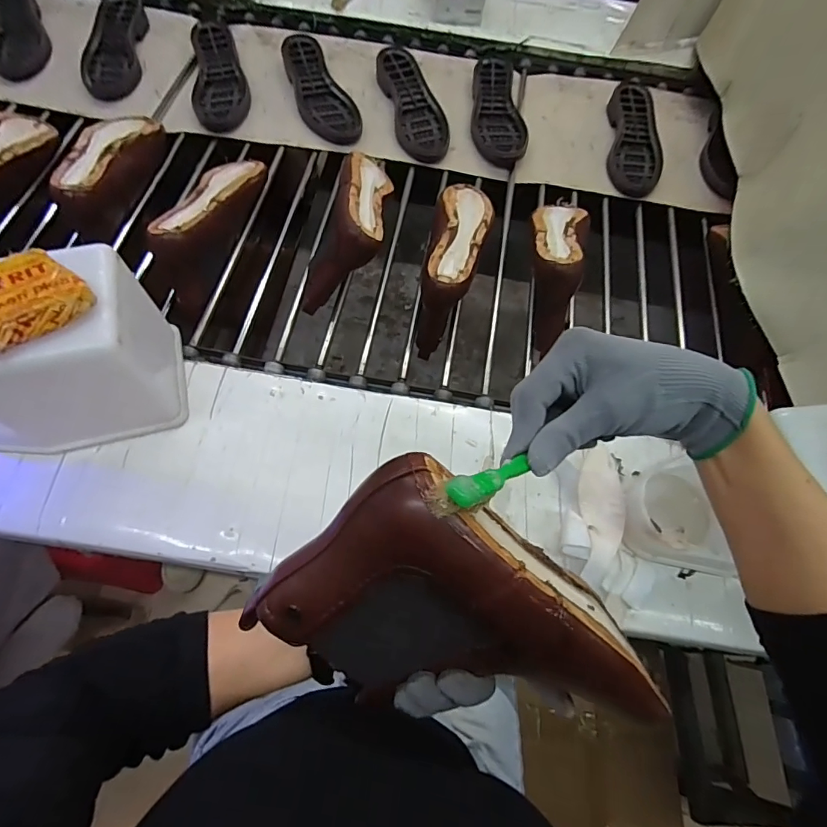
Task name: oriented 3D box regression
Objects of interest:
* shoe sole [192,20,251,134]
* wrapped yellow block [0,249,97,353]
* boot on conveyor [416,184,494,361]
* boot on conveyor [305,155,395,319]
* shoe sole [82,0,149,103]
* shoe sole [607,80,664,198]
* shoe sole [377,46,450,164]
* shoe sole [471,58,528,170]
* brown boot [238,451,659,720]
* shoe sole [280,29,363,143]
[{"bbox_3d":[-0.363,-0.632,0.855,0.095,0.022,0.280,-11,69,-8],"label":"shoe sole"},{"bbox_3d":[-0.338,-0.103,0.393,0.089,0.016,0.088,-39,75,-19],"label":"wrapped yellow block"},{"bbox_3d":[0.065,-0.239,0.700,0.080,0.135,0.280,12,68,2],"label":"boot on conveyor"},{"bbox_3d":[-0.093,-0.279,0.676,0.107,0.123,0.255,6,68,-1],"label":"boot on conveyor"},{"bbox_3d":[-0.570,-0.712,0.873,0.096,0.029,0.294,-5,68,-5],"label":"shoe sole"},{"bbox_3d":[0.419,-0.524,0.865,0.098,0.021,0.288,11,68,1],"label":"shoe sole"},{"bbox_3d":[-0.001,-0.579,0.853,0.090,0.028,0.274,-13,69,-8],"label":"shoe sole"},{"bbox_3d":[0.156,-0.571,0.860,0.092,0.023,0.254,0,68,-3],"label":"shoe sole"},{"bbox_3d":[0.035,0.121,0.288,0.214,0.088,0.131,42,106,-6],"label":"brown boot"},{"bbox_3d":[-0.180,-0.602,0.849,0.089,0.027,0.269,-23,71,-12],"label":"shoe sole"}]

